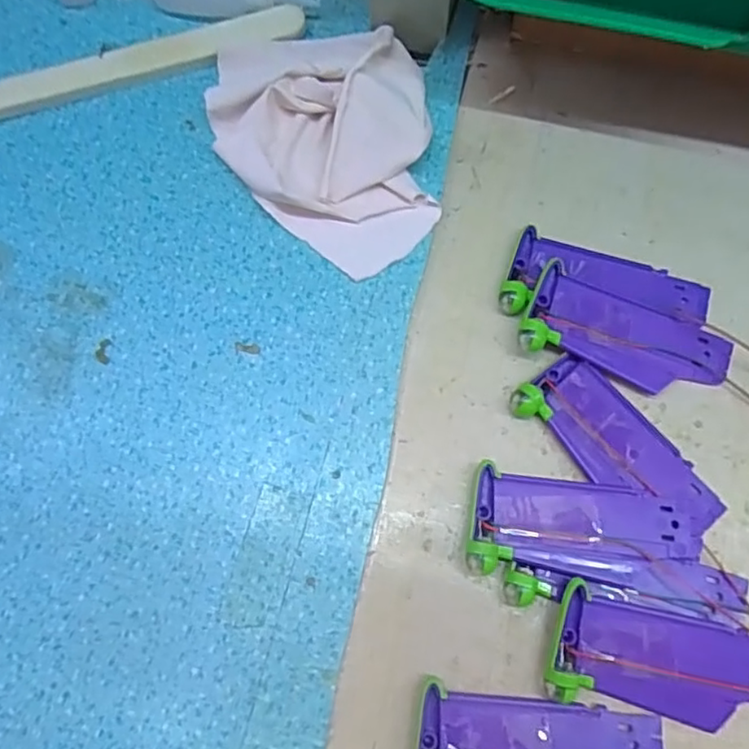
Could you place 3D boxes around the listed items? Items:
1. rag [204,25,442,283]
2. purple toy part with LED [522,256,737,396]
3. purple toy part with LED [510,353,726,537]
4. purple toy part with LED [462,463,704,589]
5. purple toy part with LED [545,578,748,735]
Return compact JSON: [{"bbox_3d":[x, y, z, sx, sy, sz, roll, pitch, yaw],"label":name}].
[{"bbox_3d":[-0.020,-0.122,0.304,0.133,0.027,0.101,41,79,13],"label":"rag"},{"bbox_3d":[0.110,-0.015,0.274,0.088,0.014,0.040,22,75,8],"label":"purple toy part with LED"},{"bbox_3d":[0.103,0.031,0.263,0.037,0.008,0.090,-43,76,-10],"label":"purple toy part with LED"},{"bbox_3d":[0.082,0.063,0.251,0.087,0.014,0.040,10,74,5],"label":"purple toy part with LED"},{"bbox_3d":[0.112,0.110,0.236,0.089,0.011,0.041,16,74,7],"label":"purple toy part with LED"}]

